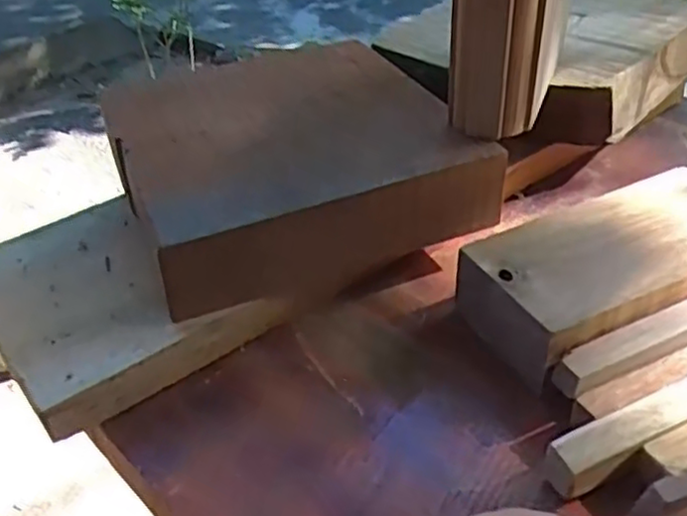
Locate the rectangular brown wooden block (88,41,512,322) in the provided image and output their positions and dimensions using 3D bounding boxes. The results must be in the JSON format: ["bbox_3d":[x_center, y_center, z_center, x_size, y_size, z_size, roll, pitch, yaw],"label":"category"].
[{"bbox_3d":[-0.025,-0.046,0.331,0.143,0.047,0.130,-17,40,-16],"label":"rectangular brown wooden block"}]

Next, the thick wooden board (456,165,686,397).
[{"bbox_3d":[0.187,-0.024,0.316,0.292,0.027,0.061,-19,41,-19],"label":"thick wooden board"}]

